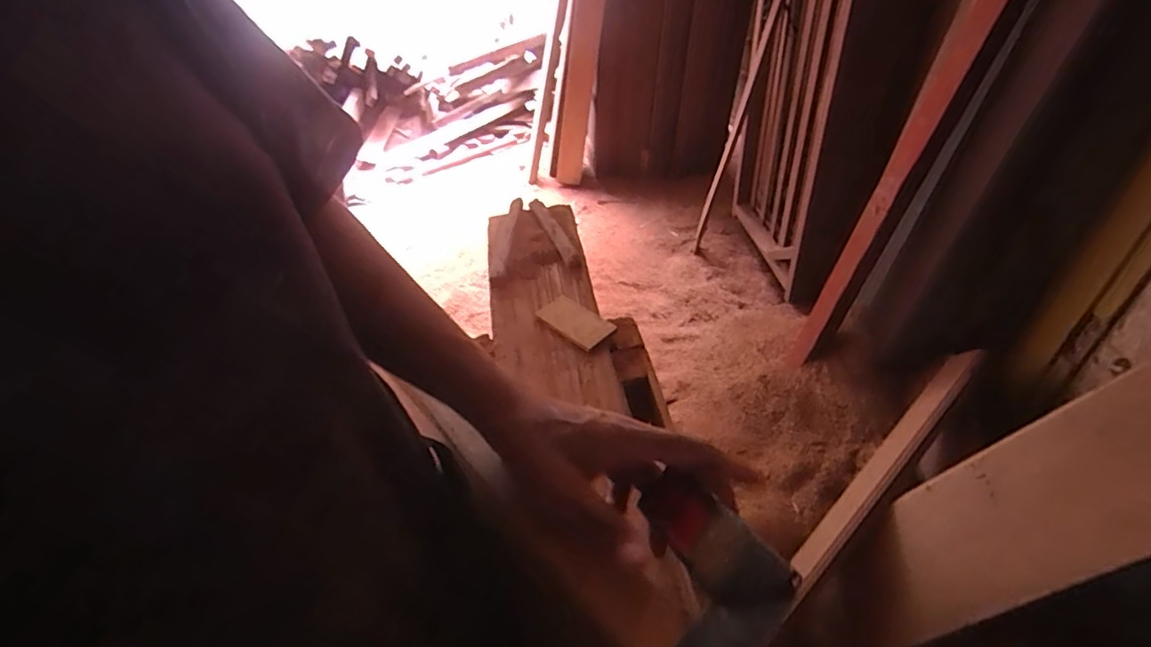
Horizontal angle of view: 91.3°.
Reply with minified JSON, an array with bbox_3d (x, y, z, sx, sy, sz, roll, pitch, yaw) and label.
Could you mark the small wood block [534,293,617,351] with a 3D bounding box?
[{"bbox_3d":[-0.001,-0.002,0.792,0.059,0.009,0.107,-37,52,-28],"label":"small wood block"}]

